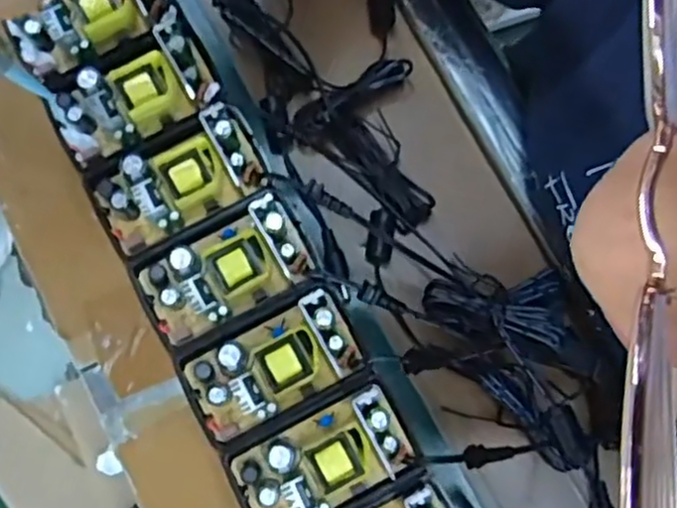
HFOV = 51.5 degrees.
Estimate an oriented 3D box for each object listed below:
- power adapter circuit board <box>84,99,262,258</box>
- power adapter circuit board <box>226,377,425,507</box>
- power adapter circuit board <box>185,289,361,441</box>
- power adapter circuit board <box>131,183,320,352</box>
[{"bbox_3d":[-0.077,-0.036,0.330,0.077,0.019,0.045,-29,81,-7],"label":"power adapter circuit board"},{"bbox_3d":[-0.007,0.092,0.308,0.078,0.021,0.046,-28,81,-6],"label":"power adapter circuit board"},{"bbox_3d":[-0.030,0.050,0.317,0.075,0.022,0.038,-28,81,-6],"label":"power adapter circuit board"},{"bbox_3d":[-0.053,0.007,0.324,0.077,0.022,0.050,-30,81,-7],"label":"power adapter circuit board"}]

